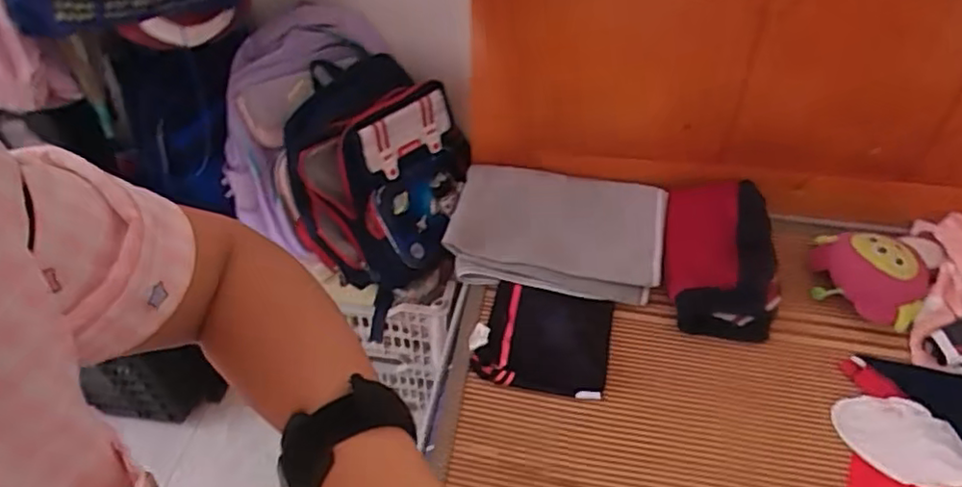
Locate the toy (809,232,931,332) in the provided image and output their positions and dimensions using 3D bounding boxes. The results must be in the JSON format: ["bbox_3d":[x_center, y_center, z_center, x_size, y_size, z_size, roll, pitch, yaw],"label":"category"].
[{"bbox_3d":[0.600,0.043,1.004,0.164,0.069,0.118,24,52,27],"label":"toy"}]

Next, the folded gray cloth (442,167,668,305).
[{"bbox_3d":[0.130,-0.026,1.108,0.358,0.056,0.246,6,45,6],"label":"folded gray cloth"}]

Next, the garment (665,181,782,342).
[{"bbox_3d":[0.385,0.019,1.036,0.168,0.087,0.257,3,45,10],"label":"garment"}]

